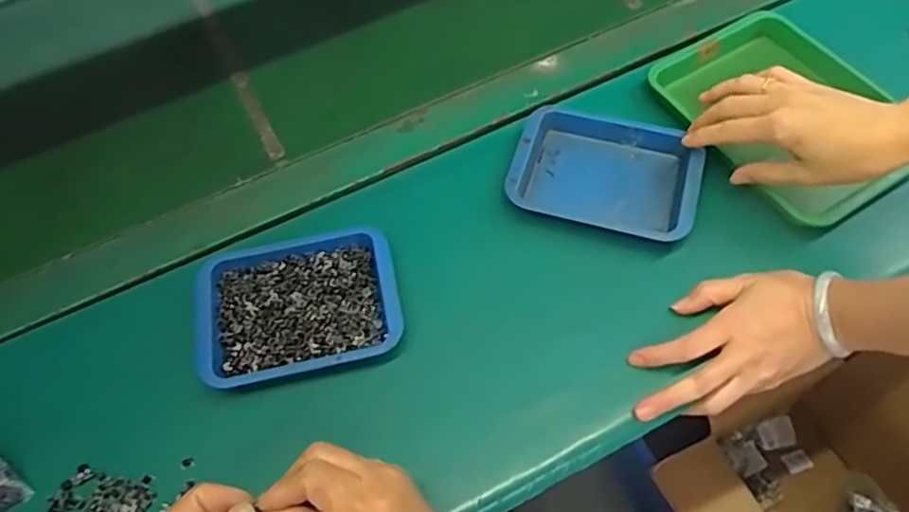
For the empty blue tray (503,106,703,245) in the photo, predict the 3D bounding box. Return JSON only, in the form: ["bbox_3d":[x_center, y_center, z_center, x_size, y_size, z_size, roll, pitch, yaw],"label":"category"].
[{"bbox_3d":[0.134,-0.077,0.574,0.157,0.021,0.110,14,62,11],"label":"empty blue tray"}]

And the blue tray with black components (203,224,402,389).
[{"bbox_3d":[-0.125,0.038,0.523,0.156,0.023,0.120,-14,60,-4],"label":"blue tray with black components"}]

